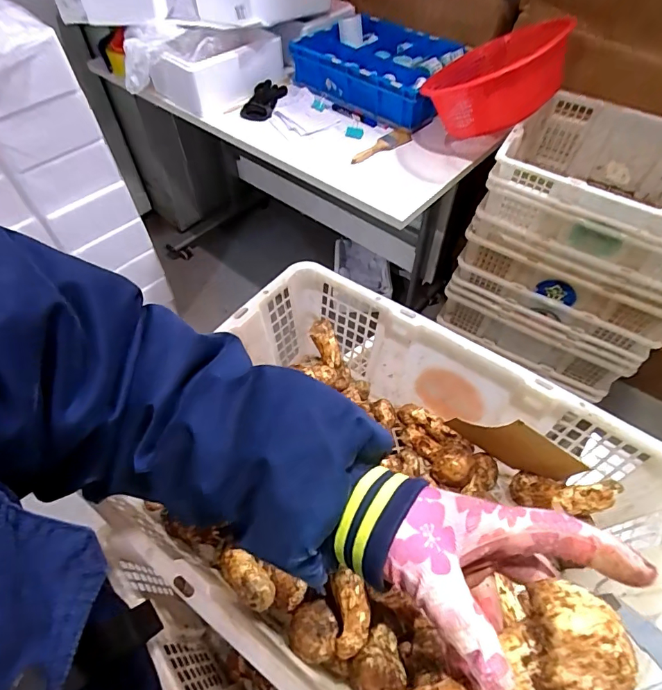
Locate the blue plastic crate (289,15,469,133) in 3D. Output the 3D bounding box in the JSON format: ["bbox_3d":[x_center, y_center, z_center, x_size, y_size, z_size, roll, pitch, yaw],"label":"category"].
[{"bbox_3d":[0.152,-0.852,1.345,0.367,0.116,0.596,-37,61,-23],"label":"blue plastic crate"}]

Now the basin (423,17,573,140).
[{"bbox_3d":[0.406,-0.642,1.083,0.306,0.159,0.352,-16,33,23],"label":"basin"}]

